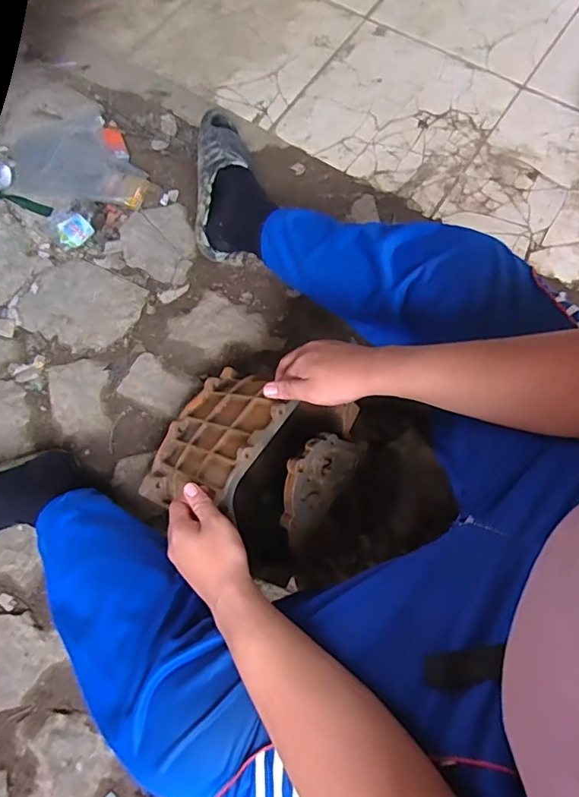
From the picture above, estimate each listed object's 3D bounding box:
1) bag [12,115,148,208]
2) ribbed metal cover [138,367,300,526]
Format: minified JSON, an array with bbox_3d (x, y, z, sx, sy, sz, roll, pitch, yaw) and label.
[{"bbox_3d":[-0.439,-0.512,1.069,0.291,0.024,0.189,12,75,4],"label":"bag"},{"bbox_3d":[-0.096,0.056,0.716,0.043,0.229,0.226,46,65,-30],"label":"ribbed metal cover"}]

